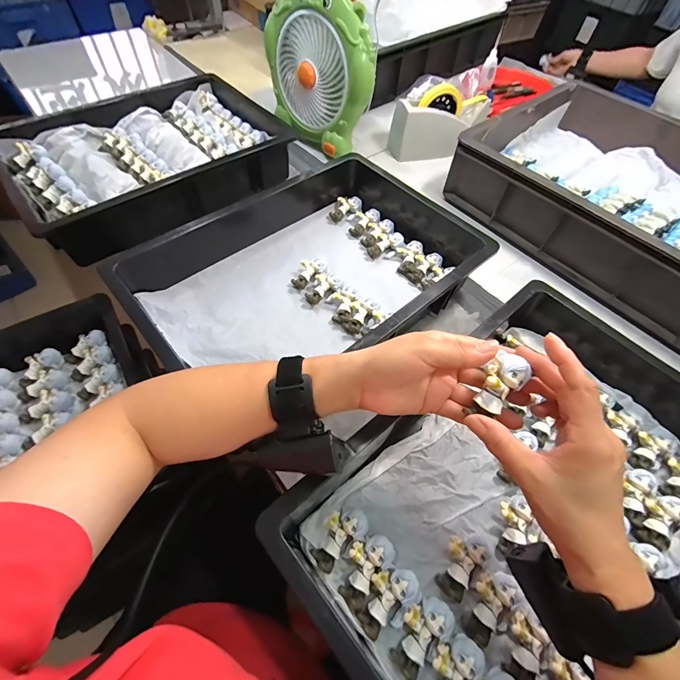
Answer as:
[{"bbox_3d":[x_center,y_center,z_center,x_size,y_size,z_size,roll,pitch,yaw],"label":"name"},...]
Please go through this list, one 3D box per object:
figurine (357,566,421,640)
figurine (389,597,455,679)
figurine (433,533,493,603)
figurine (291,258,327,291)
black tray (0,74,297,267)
[{"bbox_3d":[0.043,0.232,0.305,0.060,0.021,0.039,-38,67,-24],"label":"figurine"},{"bbox_3d":[0.070,0.253,0.293,0.060,0.020,0.036,-34,65,-22],"label":"figurine"},{"bbox_3d":[0.120,0.216,0.331,0.037,0.021,0.062,36,63,19],"label":"figurine"},{"bbox_3d":[-0.046,-0.103,0.515,0.031,0.019,0.062,41,78,21],"label":"figurine"},{"bbox_3d":[-0.342,-0.353,0.629,0.461,0.068,0.350,-32,64,-21],"label":"black tray"}]

